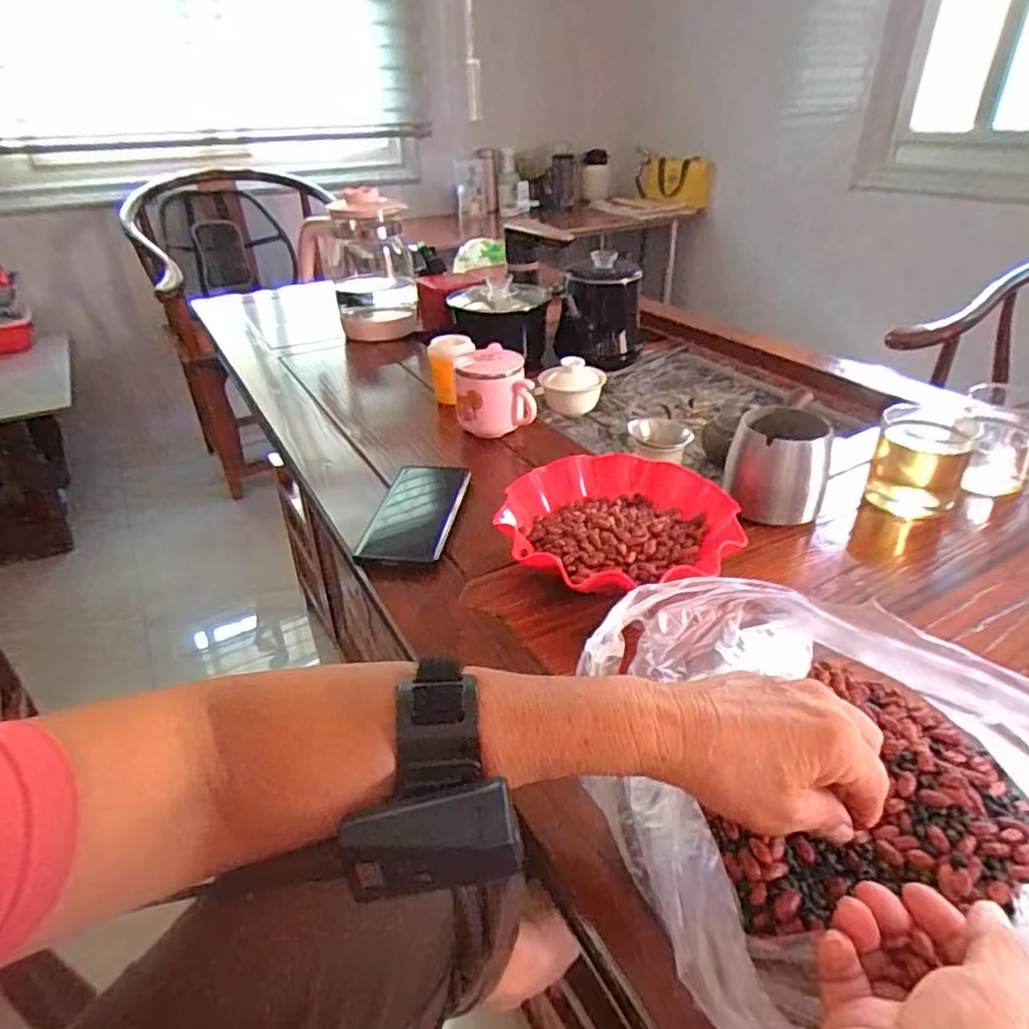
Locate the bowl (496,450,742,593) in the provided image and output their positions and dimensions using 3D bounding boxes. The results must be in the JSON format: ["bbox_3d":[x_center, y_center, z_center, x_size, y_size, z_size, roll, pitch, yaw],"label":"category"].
[{"bbox_3d":[0.083,0.015,0.550,0.188,0.053,0.170,-18,36,-22],"label":"bowl"}]

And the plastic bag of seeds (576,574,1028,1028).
[{"bbox_3d":[0.169,0.139,0.299,0.219,0.089,0.285,-9,34,-11],"label":"plastic bag of seeds"}]

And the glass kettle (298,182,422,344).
[{"bbox_3d":[-0.253,-0.407,1.055,0.175,0.215,0.136,-9,34,-11],"label":"glass kettle"}]

